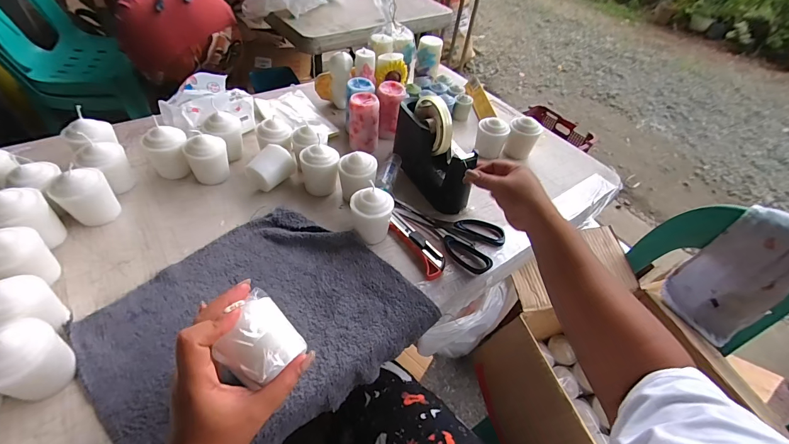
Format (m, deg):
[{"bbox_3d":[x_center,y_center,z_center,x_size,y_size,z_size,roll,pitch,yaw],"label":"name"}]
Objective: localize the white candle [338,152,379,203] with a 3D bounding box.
[{"bbox_3d":[-0.054,-0.070,0.532,0.052,0.072,0.053,38,54,26],"label":"white candle"}]

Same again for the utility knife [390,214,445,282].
[{"bbox_3d":[0.031,0.029,0.491,0.036,0.018,0.123,-19,52,-23],"label":"utility knife"}]

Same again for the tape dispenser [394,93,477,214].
[{"bbox_3d":[0.063,-0.117,0.552,0.050,0.130,0.175,-18,52,-22],"label":"tape dispenser"}]

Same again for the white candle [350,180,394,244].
[{"bbox_3d":[-0.033,-0.008,0.478,0.055,0.070,0.050,12,47,5],"label":"white candle"}]

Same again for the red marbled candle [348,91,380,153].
[{"bbox_3d":[-0.053,-0.173,0.617,0.053,0.087,0.053,1,47,-6],"label":"red marbled candle"}]

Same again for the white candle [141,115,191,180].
[{"bbox_3d":[-0.336,-0.101,0.524,0.054,0.072,0.045,-6,48,-13],"label":"white candle"}]

